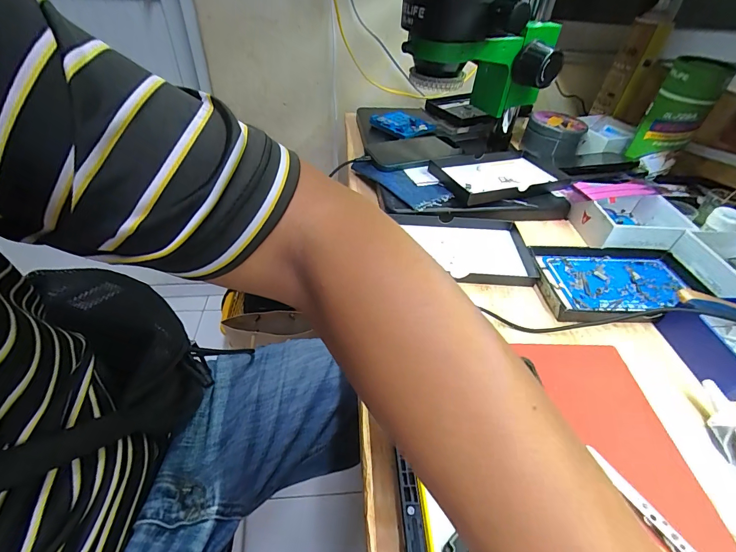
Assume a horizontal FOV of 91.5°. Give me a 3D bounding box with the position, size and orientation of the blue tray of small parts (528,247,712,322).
[{"bbox_3d":[0.272,0.006,0.384,0.179,0.017,0.105,-1,45,-5],"label":"blue tray of small parts"}]

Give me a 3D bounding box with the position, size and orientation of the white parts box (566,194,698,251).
[{"bbox_3d":[0.320,-0.070,0.441,0.106,0.037,0.092,-2,45,-7],"label":"white parts box"}]

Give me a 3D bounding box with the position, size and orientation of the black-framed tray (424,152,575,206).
[{"bbox_3d":[0.187,-0.138,0.504,0.173,0.030,0.107,-11,45,-16],"label":"black-framed tray"}]

